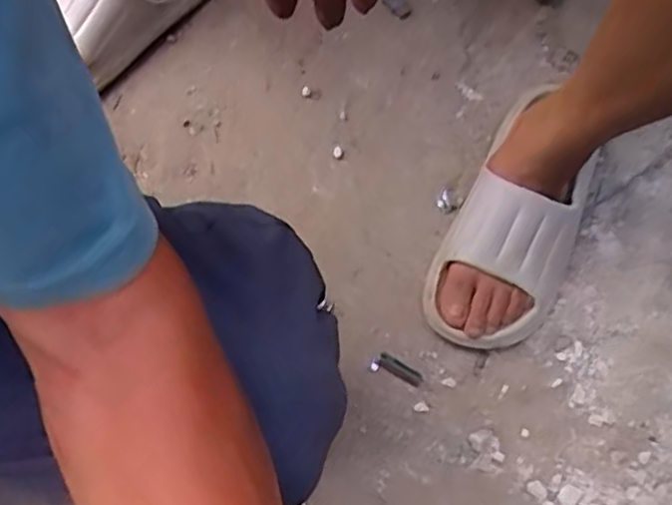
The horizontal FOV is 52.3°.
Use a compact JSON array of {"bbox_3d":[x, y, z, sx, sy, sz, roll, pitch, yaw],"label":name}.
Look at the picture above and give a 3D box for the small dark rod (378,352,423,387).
[{"bbox_3d":[0.062,0.115,0.663,0.046,0.008,0.014,31,73,13],"label":"small dark rod"}]

